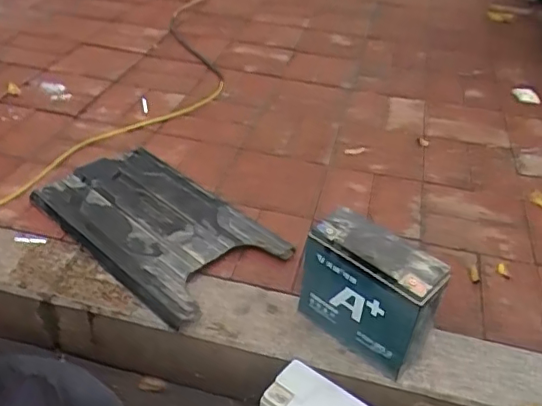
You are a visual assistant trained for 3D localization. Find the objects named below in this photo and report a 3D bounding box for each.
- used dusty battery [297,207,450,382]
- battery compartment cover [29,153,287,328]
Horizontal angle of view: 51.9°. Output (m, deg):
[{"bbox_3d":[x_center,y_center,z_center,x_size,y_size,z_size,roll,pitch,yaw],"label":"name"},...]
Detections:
[{"bbox_3d":[0.136,0.120,0.774,0.188,0.169,0.079,26,41,30],"label":"used dusty battery"},{"bbox_3d":[-0.201,0.028,0.962,0.420,0.032,0.241,29,42,32],"label":"battery compartment cover"}]

